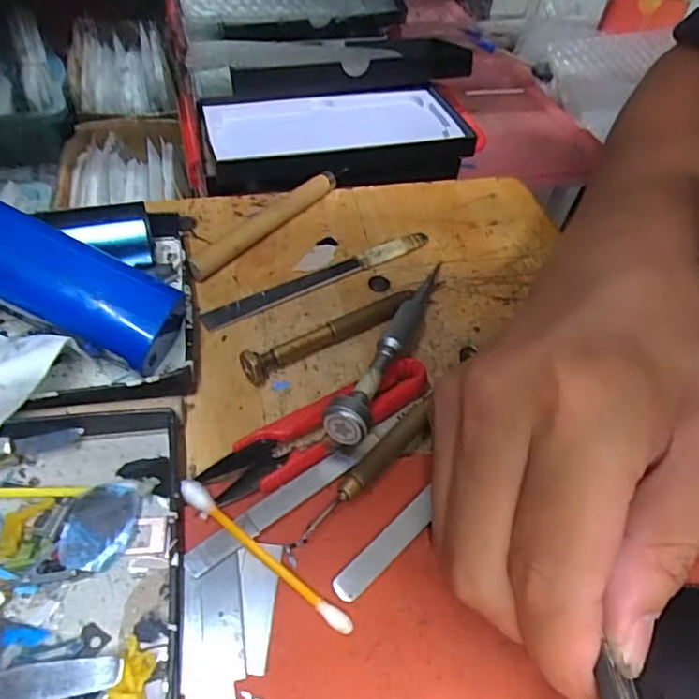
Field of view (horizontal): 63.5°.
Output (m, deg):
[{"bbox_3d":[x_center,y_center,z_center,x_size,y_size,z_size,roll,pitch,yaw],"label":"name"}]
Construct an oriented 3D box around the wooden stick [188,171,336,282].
[{"bbox_3d":[-0.044,-0.067,0.297,0.011,0.013,0.104,33,53,19],"label":"wooden stick"}]

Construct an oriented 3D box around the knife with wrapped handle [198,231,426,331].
[{"bbox_3d":[-0.013,-0.038,0.280,0.126,0.005,0.012,-23,54,-24],"label":"knife with wrapped handle"}]

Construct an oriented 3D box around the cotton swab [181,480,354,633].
[{"bbox_3d":[-0.028,0.066,0.183,0.071,0.007,0.006,33,53,19],"label":"cotton swab"}]

